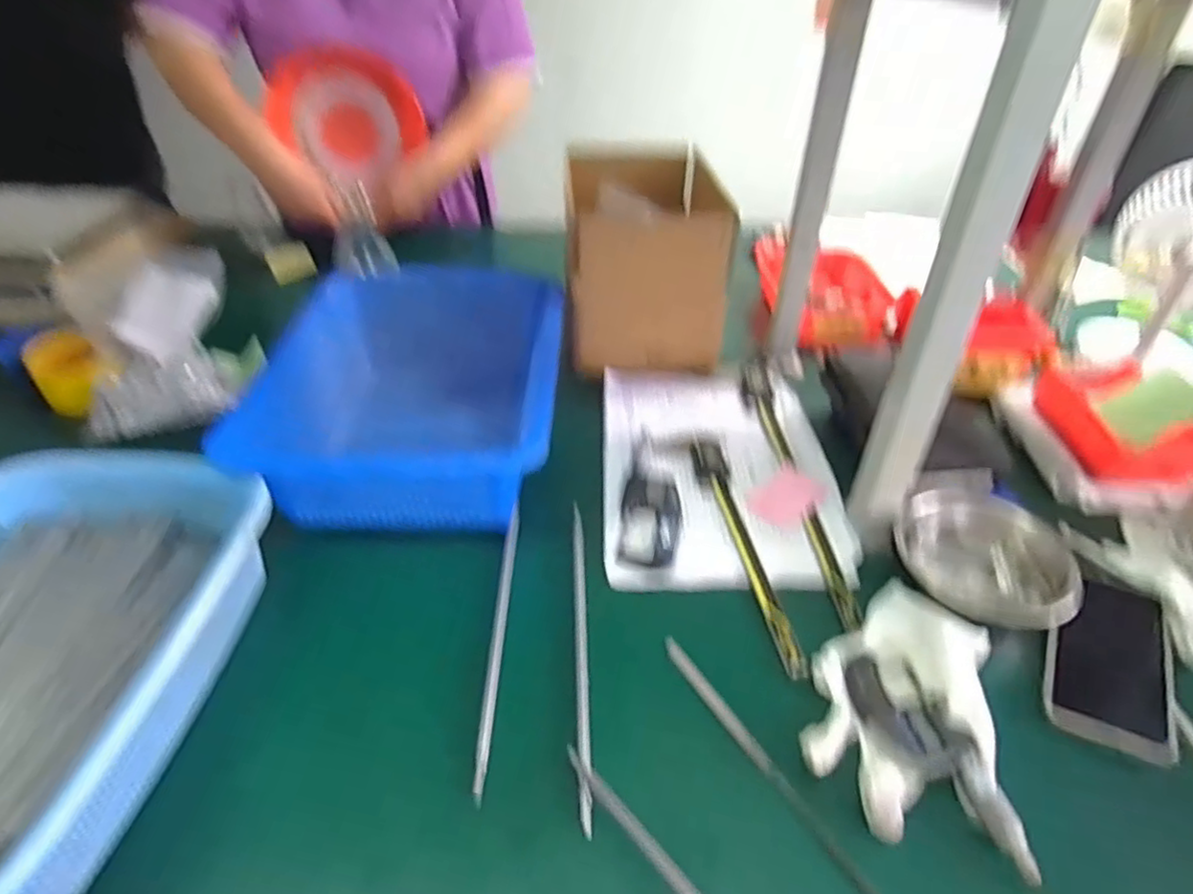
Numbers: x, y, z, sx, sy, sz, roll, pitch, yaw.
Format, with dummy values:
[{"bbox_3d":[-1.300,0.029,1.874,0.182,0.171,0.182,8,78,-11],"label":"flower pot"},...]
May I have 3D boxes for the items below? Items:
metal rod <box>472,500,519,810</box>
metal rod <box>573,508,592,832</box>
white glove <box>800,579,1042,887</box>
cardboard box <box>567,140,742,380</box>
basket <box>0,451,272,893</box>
[{"bbox_3d":[-0.075,0.136,0.520,0.008,0.011,0.262,1,37,0],"label":"metal rod"},{"bbox_3d":[-0.012,0.142,0.512,0.009,0.009,0.279,0,37,-2],"label":"metal rod"},{"bbox_3d":[0.212,0.173,0.464,0.122,0.029,0.185,11,38,12],"label":"white glove"},{"bbox_3d":[0.058,-0.220,0.796,0.179,0.222,0.169,1,37,0],"label":"cardboard box"},{"bbox_3d":[-0.372,0.151,0.431,0.236,0.102,0.335,4,37,3],"label":"basket"}]

